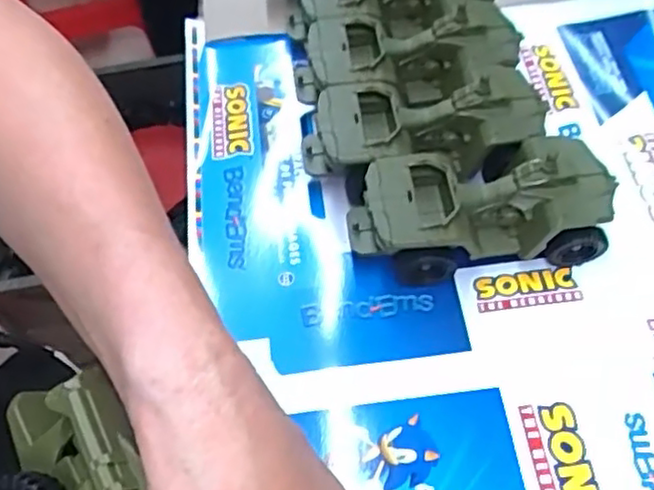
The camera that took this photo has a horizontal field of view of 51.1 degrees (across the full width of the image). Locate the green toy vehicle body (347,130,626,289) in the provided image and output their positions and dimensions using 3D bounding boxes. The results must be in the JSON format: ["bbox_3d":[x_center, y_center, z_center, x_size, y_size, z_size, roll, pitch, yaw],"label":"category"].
[{"bbox_3d":[0.111,-0.028,0.514,0.187,0.079,0.089,-8,57,-1],"label":"green toy vehicle body"}]

